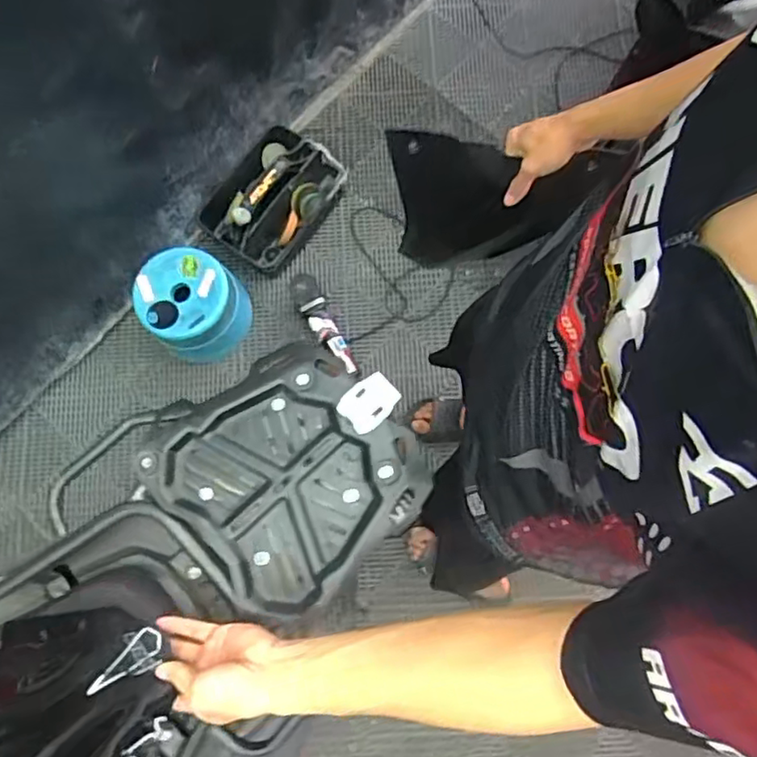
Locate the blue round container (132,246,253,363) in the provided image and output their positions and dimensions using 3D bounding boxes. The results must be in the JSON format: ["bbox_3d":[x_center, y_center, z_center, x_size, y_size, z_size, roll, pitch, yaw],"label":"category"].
[{"bbox_3d":[-0.451,-0.180,1.533,0.232,0.182,0.236,-34,80,-6],"label":"blue round container"}]

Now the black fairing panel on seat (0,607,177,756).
[{"bbox_3d":[-0.301,0.318,0.608,0.219,0.050,0.179,-5,92,11],"label":"black fairing panel on seat"}]

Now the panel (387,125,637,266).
[{"bbox_3d":[0.156,-0.240,0.879,0.313,0.230,0.034,-4,64,-15],"label":"panel"}]

